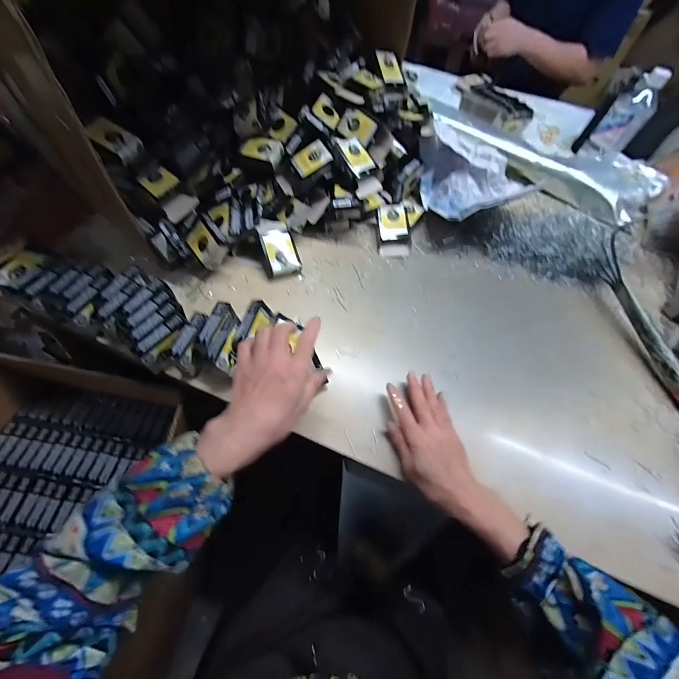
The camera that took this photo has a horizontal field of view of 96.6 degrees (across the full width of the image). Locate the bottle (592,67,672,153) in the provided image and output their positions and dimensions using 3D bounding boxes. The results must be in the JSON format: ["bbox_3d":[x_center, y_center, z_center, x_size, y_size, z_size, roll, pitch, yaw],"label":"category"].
[{"bbox_3d":[0.617,-0.479,0.643,0.076,0.131,0.069,38,65,15],"label":"bottle"}]

